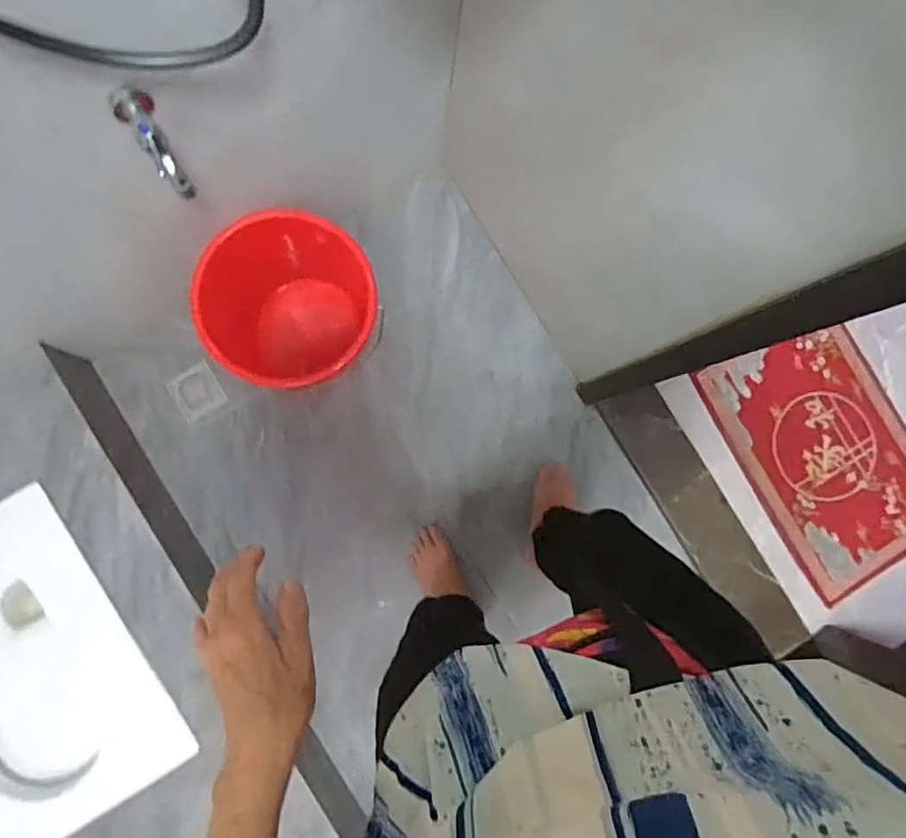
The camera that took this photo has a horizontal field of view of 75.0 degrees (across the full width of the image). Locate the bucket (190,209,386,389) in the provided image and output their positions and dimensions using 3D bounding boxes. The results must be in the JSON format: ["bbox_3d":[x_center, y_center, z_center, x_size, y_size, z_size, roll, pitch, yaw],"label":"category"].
[{"bbox_3d":[-0.299,-0.227,1.147,0.292,0.335,0.276,1,83,-4],"label":"bucket"}]

